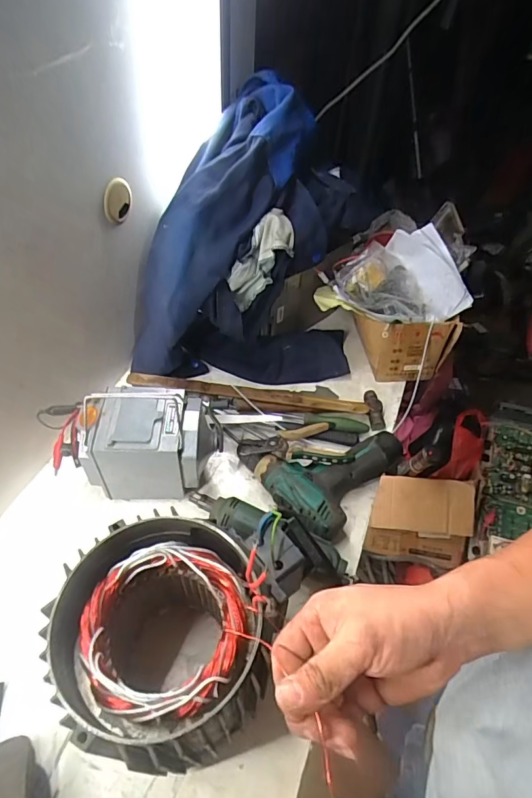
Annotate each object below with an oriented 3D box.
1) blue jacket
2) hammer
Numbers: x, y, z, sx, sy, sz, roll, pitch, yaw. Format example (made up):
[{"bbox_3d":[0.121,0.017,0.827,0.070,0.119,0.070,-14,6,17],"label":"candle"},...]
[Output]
[{"bbox_3d":[-0.034,-0.233,0.704,0.358,0.381,0.219,-1,50,-4],"label":"blue jacket"},{"bbox_3d":[-0.014,-0.012,0.745,0.418,0.029,0.066,8,50,3],"label":"hammer"}]

